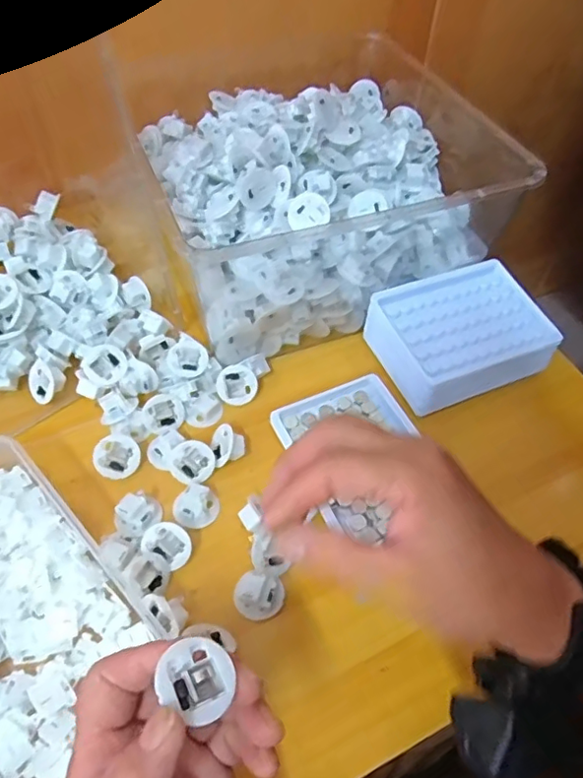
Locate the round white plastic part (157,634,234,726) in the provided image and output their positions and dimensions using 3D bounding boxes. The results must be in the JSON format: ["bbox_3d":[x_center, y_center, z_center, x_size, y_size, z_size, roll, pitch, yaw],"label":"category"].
[{"bbox_3d":[-0.040,0.122,0.237,0.029,0.017,0.029,16,41,-14],"label":"round white plastic part"}]

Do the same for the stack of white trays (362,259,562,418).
[{"bbox_3d":[0.144,-0.045,0.475,0.132,0.042,0.105,-16,56,-14],"label":"stack of white trays"}]

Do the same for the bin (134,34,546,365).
[{"bbox_3d":[0.021,-0.208,0.541,0.298,0.122,0.314,-16,56,-15],"label":"bin"}]

